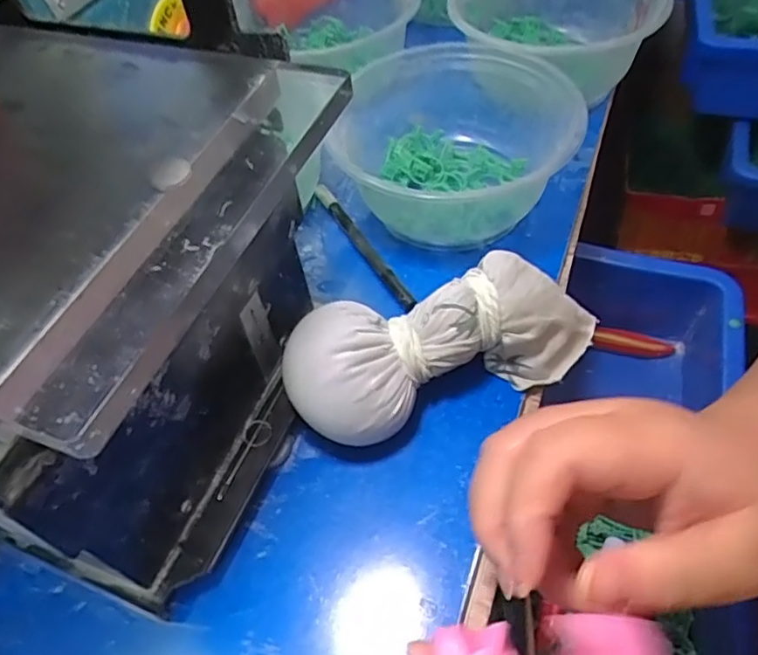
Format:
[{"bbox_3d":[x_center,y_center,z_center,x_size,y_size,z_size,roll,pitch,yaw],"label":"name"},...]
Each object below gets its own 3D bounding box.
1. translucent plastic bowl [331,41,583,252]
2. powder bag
[{"bbox_3d":[0.042,-0.096,0.344,0.128,0.061,0.125,-3,53,3],"label":"translucent plastic bowl"},{"bbox_3d":[0.032,0.006,0.279,0.150,0.051,0.058,-22,54,-11],"label":"powder bag"}]

